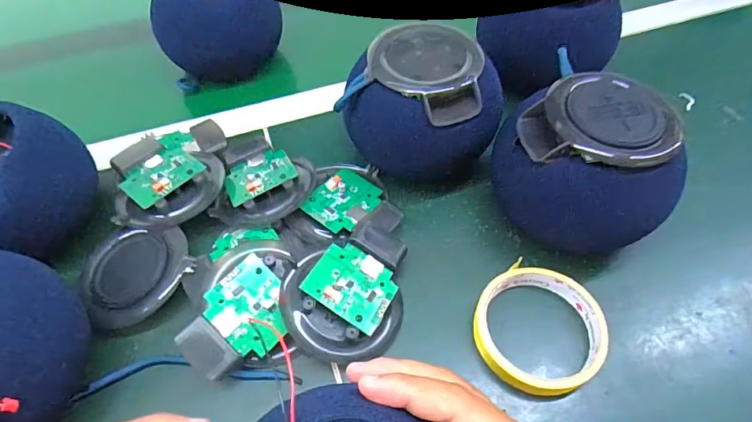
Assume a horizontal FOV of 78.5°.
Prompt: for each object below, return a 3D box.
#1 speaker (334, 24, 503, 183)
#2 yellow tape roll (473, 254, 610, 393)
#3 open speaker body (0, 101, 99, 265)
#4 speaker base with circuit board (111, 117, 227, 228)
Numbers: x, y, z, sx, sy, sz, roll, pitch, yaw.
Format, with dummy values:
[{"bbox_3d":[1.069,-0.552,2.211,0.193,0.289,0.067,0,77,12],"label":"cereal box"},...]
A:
[{"bbox_3d":[0.041,-0.081,0.392,0.115,0.106,0.101,27,60,20],"label":"speaker"},{"bbox_3d":[0.115,0.084,0.326,0.087,0.024,0.084,-1,55,2],"label":"yellow tape roll"},{"bbox_3d":[-0.297,-0.012,0.359,0.103,0.086,0.112,-1,55,2],"label":"open speaker body"},{"bbox_3d":[-0.180,-0.036,0.403,0.091,0.026,0.115,-15,55,-8],"label":"speaker base with circuit board"}]

